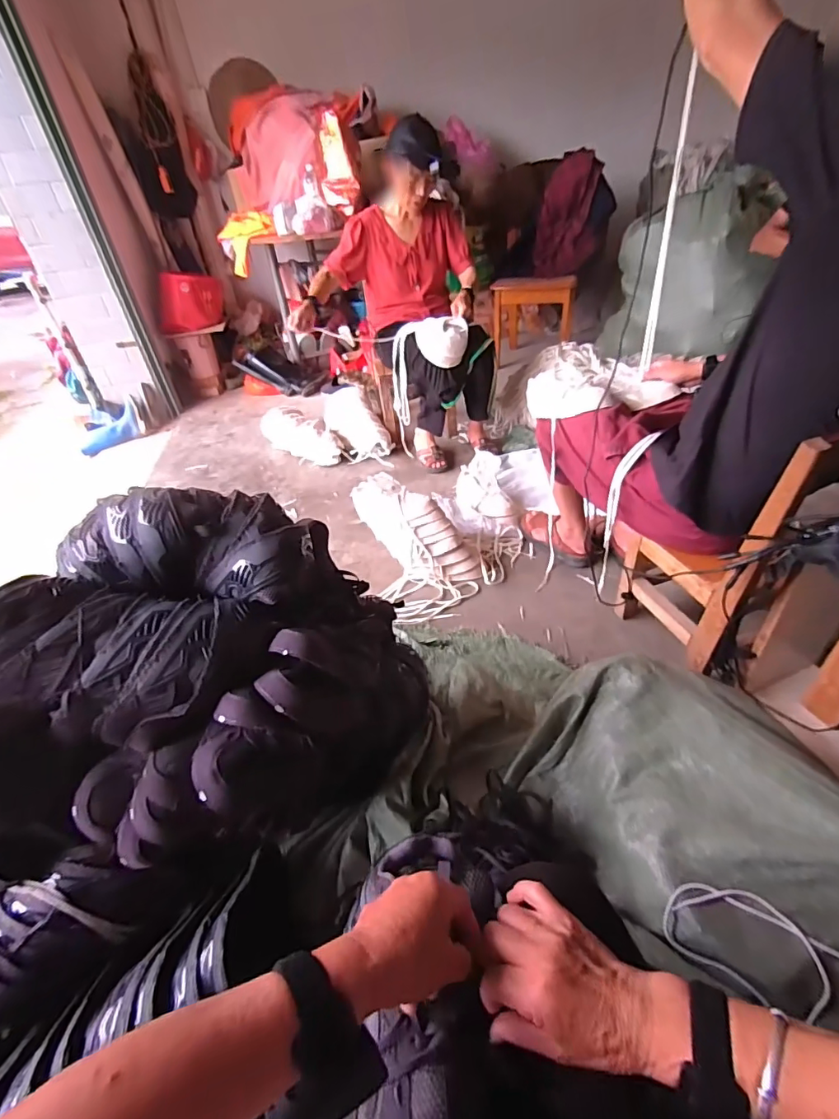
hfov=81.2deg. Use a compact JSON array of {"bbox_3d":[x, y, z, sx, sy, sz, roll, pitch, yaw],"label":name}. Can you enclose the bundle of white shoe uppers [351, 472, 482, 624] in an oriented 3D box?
[{"bbox_3d":[0.000,-0.053,1.379,0.277,0.255,0.361,-22,40,-17],"label":"bundle of white shoe uppers"}]

